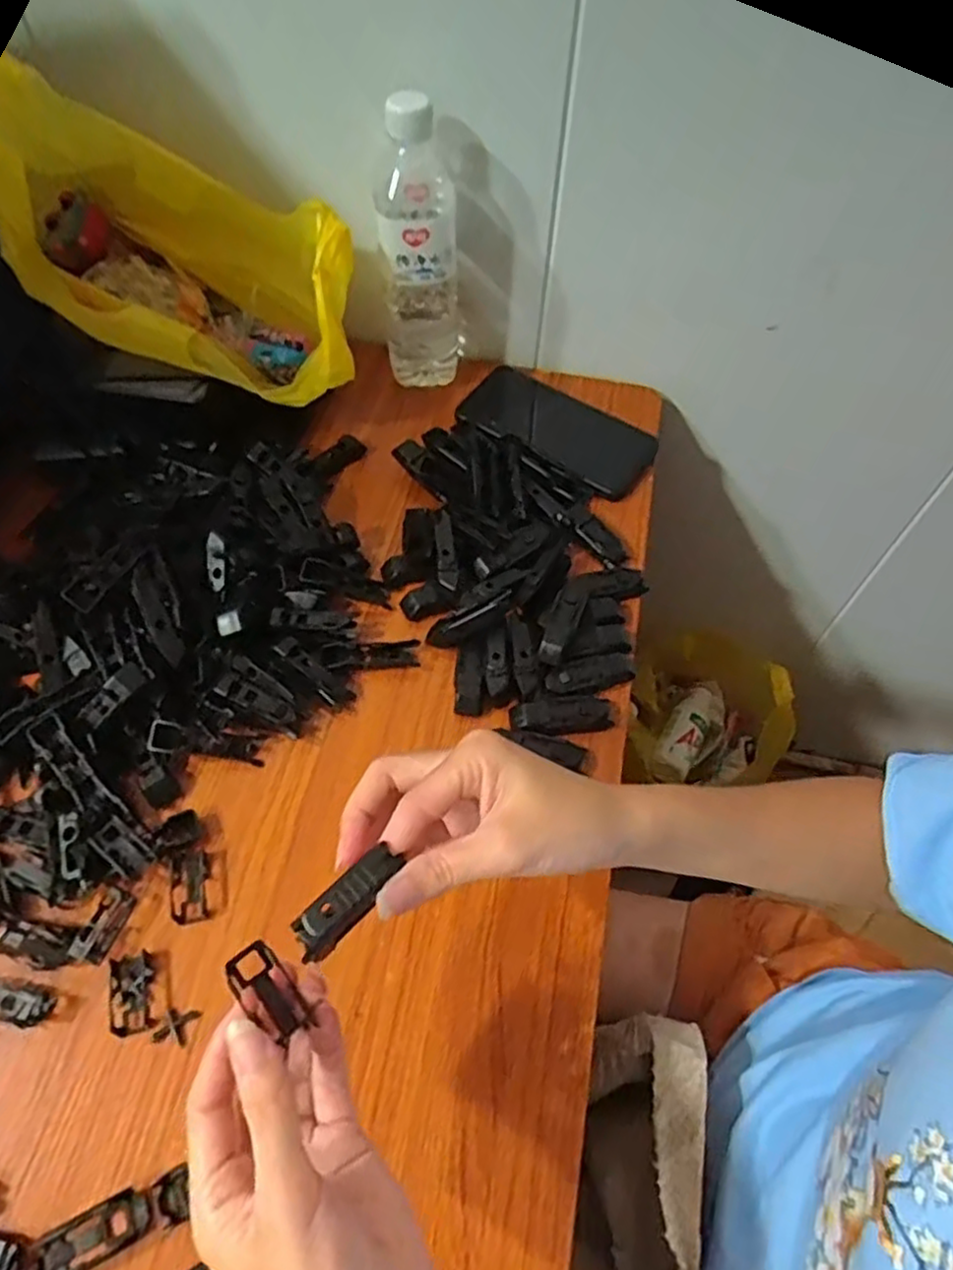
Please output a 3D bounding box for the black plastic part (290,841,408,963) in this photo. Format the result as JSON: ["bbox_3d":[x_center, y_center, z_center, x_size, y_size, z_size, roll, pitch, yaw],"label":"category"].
[{"bbox_3d":[-0.048,0.099,0.265,0.017,0.009,0.047,37,59,18],"label":"black plastic part"}]

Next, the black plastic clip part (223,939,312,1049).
[{"bbox_3d":[-0.080,0.139,0.273,0.018,0.011,0.038,-38,97,-22],"label":"black plastic clip part"}]

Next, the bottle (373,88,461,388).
[{"bbox_3d":[-0.044,-0.302,0.560,0.065,0.207,0.072,1,59,-2],"label":"bottle"}]

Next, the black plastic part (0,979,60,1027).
[{"bbox_3d":[-0.246,0.190,0.368,0.044,0.012,0.020,10,59,3],"label":"black plastic part"}]

